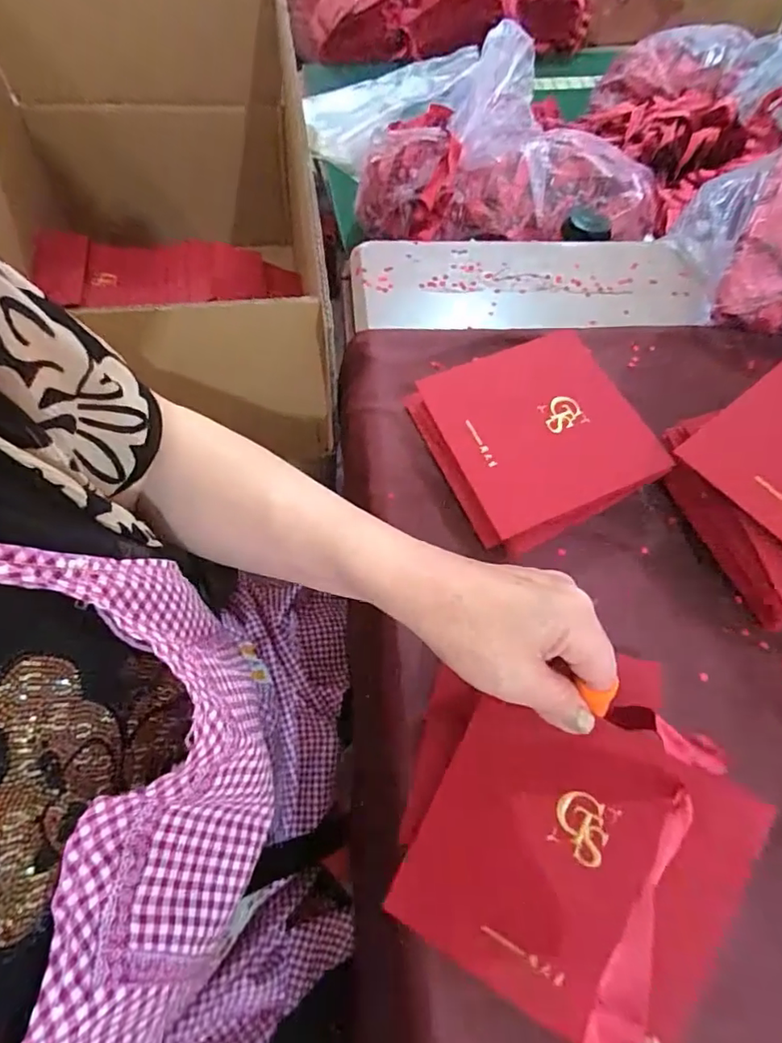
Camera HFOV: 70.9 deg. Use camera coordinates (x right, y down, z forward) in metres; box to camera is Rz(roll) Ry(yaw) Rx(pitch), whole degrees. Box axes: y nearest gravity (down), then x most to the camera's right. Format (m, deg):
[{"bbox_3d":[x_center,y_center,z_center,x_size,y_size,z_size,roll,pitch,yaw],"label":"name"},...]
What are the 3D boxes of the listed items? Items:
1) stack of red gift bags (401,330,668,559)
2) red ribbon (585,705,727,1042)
[{"bbox_3d":[0.104,-0.061,0.413,0.143,0.043,0.147,-21,67,-14],"label":"stack of red gift bags"},{"bbox_3d":[0.110,0.147,0.240,0.045,0.025,0.163,33,42,13],"label":"red ribbon"}]

